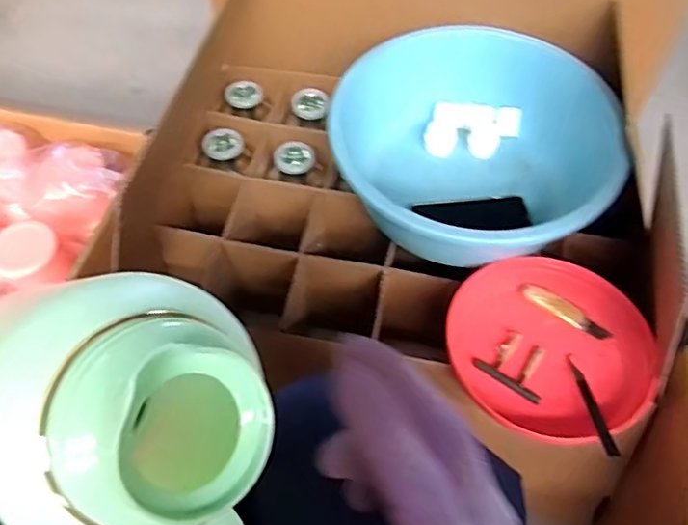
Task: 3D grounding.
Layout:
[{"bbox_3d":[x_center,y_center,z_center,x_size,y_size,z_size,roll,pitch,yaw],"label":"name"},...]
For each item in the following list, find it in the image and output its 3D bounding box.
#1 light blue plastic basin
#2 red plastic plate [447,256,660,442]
[{"bbox_3d":[0.174,-0.143,0.810,0.360,0.152,0.335,0,58,0],"label":"light blue plastic basin"},{"bbox_3d":[0.245,0.100,0.707,0.226,0.044,0.234,0,58,0],"label":"red plastic plate"}]

